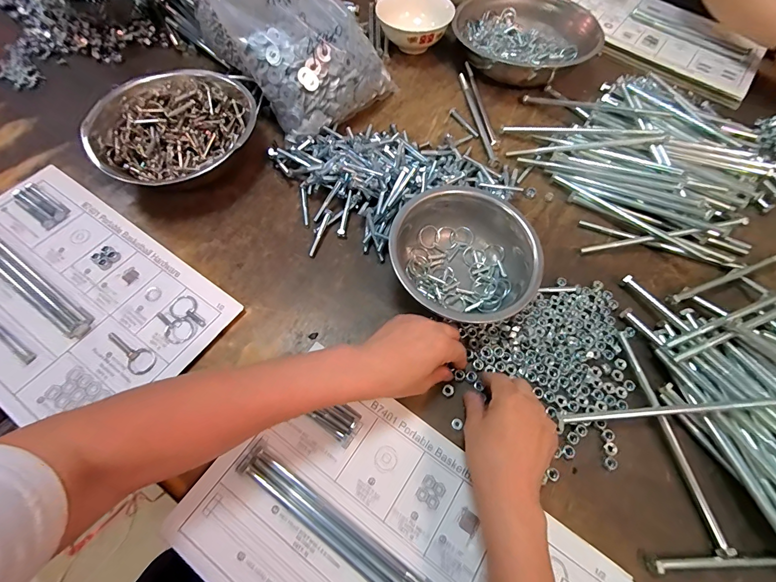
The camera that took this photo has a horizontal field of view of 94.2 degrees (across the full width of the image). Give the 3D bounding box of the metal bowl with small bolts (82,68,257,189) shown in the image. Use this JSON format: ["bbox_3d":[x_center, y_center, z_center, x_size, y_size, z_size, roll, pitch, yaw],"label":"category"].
[{"bbox_3d":[-0.298,-0.231,0.522,0.216,0.062,0.206,-8,63,-7],"label":"metal bowl with small bolts"}]

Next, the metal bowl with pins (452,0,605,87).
[{"bbox_3d":[0.239,-0.471,0.670,0.219,0.075,0.241,-24,66,-15],"label":"metal bowl with pins"}]

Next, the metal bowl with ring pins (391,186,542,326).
[{"bbox_3d":[0.088,-0.041,0.438,0.169,0.077,0.161,8,62,1],"label":"metal bowl with ring pins"}]

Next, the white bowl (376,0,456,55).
[{"bbox_3d":[0.046,-0.498,0.679,0.140,0.075,0.122,19,64,7],"label":"white bowl"}]

